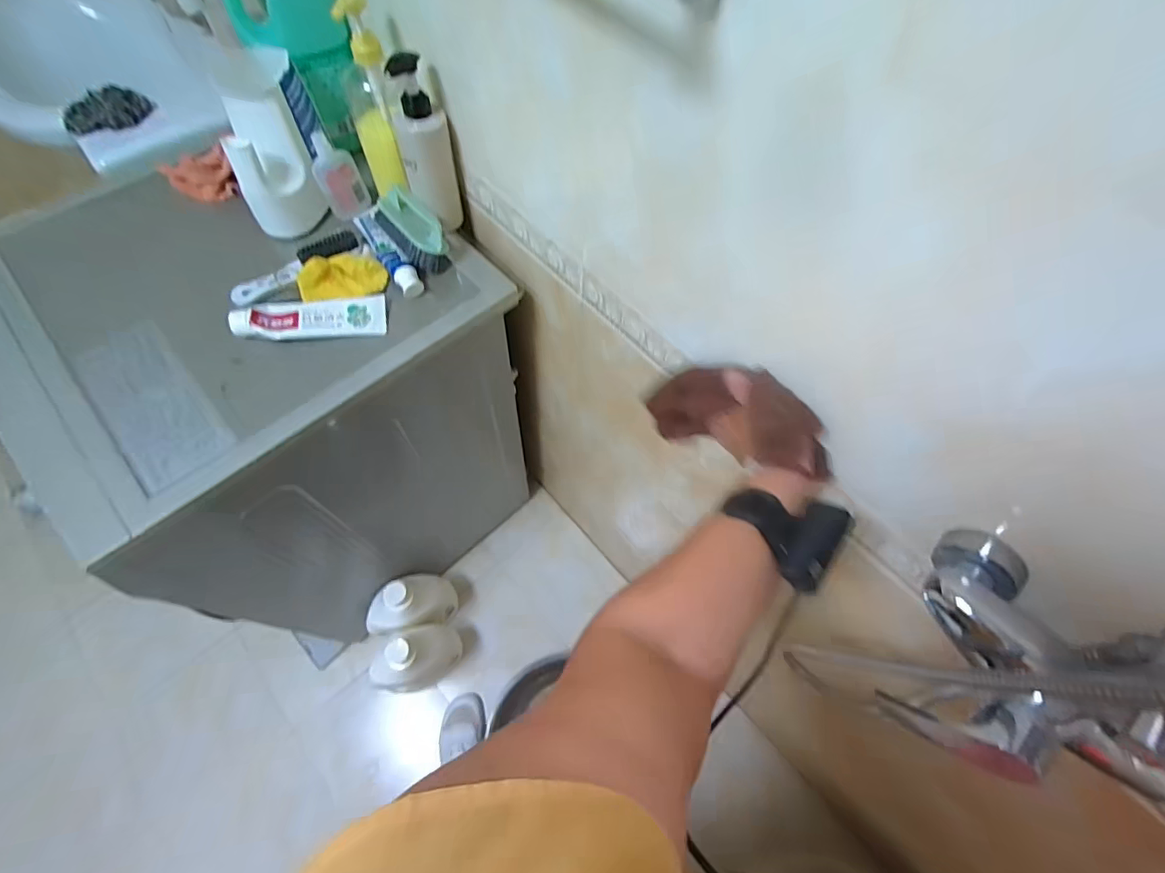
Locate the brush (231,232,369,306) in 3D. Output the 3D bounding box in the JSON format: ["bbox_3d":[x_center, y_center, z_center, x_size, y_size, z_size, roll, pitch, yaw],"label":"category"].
[{"bbox_3d":[-0.386,-0.234,0.680,0.179,0.029,0.050,-31,68,-17],"label":"brush"}]

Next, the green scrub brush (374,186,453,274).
[{"bbox_3d":[-0.245,-0.296,0.724,0.060,0.070,0.131,-35,69,-19],"label":"green scrub brush"}]

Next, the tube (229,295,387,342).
[{"bbox_3d":[-0.358,-0.156,0.662,0.187,0.035,0.057,-10,63,-8],"label":"tube"}]

